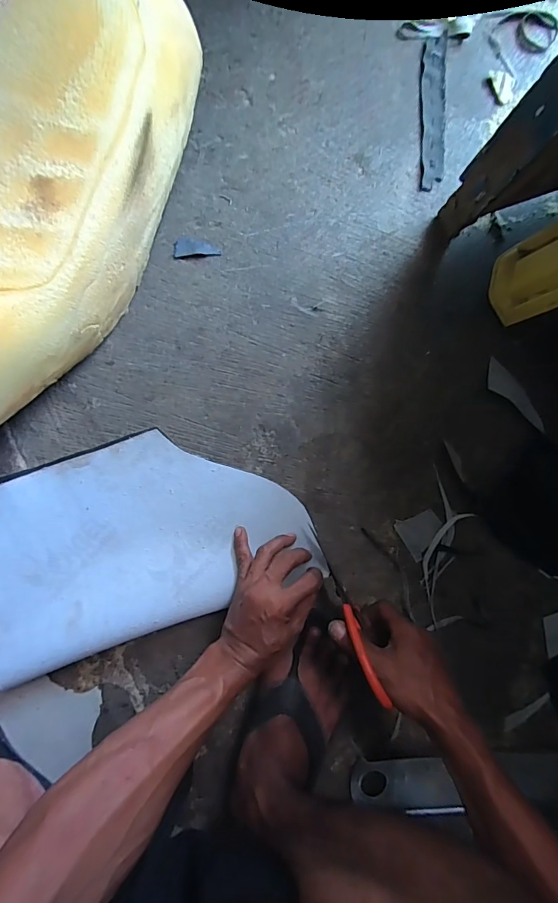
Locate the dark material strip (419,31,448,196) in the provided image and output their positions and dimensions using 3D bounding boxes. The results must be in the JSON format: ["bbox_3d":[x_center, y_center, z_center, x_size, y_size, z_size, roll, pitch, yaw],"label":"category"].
[{"bbox_3d":[0.198,-0.436,0.541,0.034,0.004,0.188,0,93,-5],"label":"dark material strip"}]

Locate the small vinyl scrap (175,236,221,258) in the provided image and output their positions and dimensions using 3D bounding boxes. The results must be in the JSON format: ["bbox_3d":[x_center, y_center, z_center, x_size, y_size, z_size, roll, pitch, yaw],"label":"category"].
[{"bbox_3d":[-0.102,-0.253,0.516,0.054,0.004,0.024,-6,90,-6],"label":"small vinyl scrap"}]

